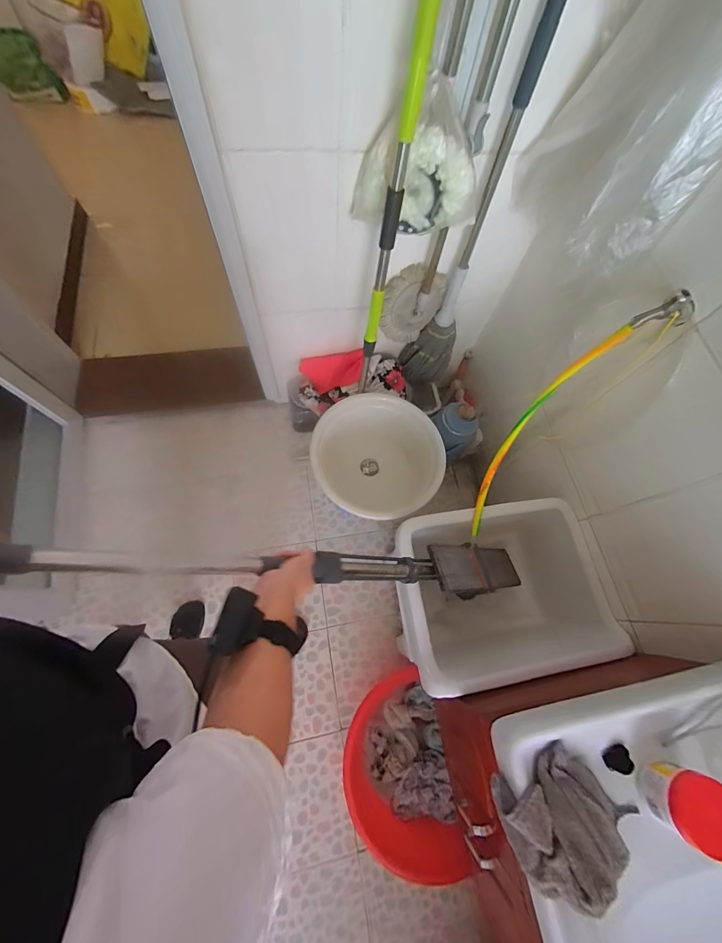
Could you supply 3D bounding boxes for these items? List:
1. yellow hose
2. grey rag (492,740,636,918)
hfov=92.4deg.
[{"bbox_3d":[0.383,-0.080,0.807,0.022,0.532,0.113,15,31,-20],"label":"yellow hose"},{"bbox_3d":[0.267,0.439,0.440,0.167,0.060,0.147,-29,73,-14],"label":"grey rag"}]

